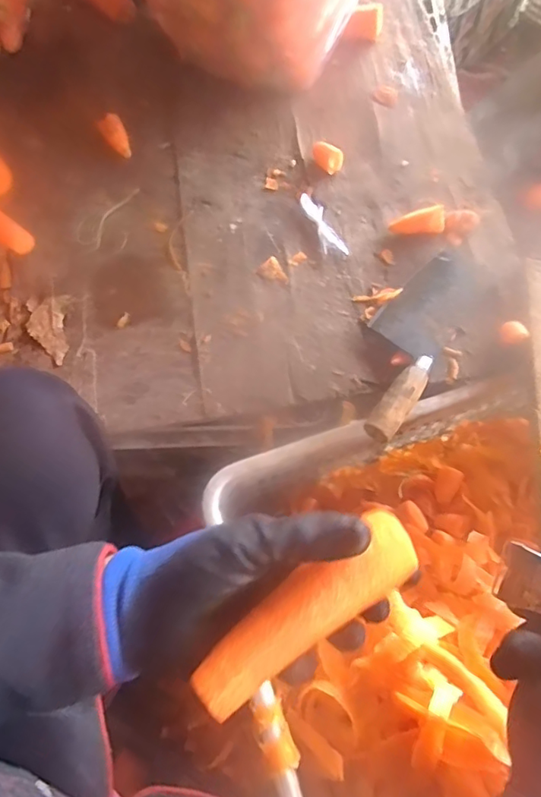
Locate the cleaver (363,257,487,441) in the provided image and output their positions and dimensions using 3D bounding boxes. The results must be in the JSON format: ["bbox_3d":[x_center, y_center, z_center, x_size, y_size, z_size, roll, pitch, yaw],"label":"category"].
[{"bbox_3d":[0.152,-0.072,0.558,0.085,0.033,0.250,32,73,14],"label":"cleaver"}]

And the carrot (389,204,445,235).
[{"bbox_3d":[0.172,-0.207,0.606,0.061,0.024,0.025,1,69,3],"label":"carrot"}]

